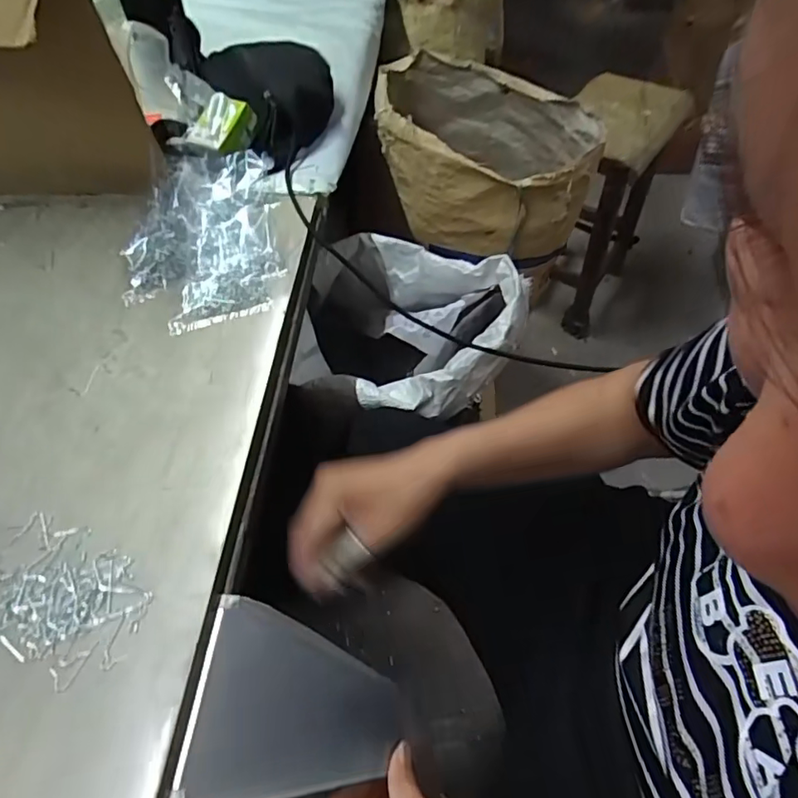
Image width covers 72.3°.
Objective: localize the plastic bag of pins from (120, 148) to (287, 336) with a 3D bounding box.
[{"bbox_3d":[-0.203,-0.175,0.568,0.145,0.030,0.250,-10,52,-7],"label":"plastic bag of pins"}]

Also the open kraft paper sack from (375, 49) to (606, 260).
[{"bbox_3d":[0.138,-0.401,0.932,0.359,0.201,0.308,11,53,9],"label":"open kraft paper sack"}]

